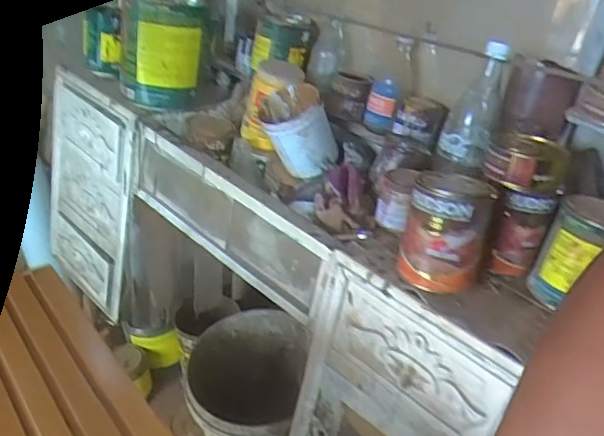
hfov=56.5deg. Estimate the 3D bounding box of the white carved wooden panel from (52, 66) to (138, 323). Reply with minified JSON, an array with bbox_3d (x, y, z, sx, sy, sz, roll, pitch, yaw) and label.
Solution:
[{"bbox_3d":[-0.483,-0.049,1.263,0.306,0.519,0.022,34,34,31],"label":"white carved wooden panel"}]

